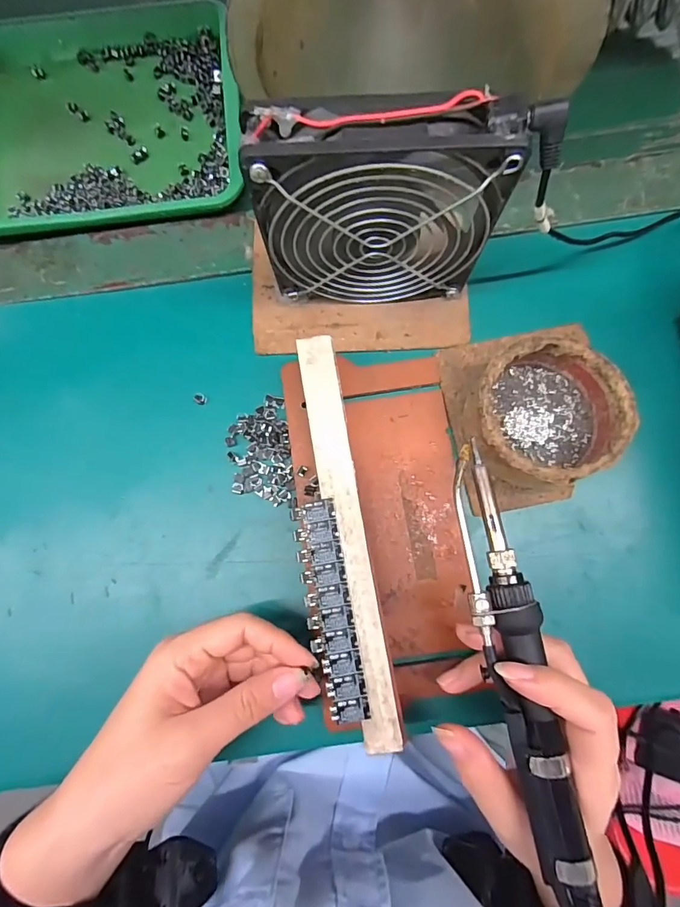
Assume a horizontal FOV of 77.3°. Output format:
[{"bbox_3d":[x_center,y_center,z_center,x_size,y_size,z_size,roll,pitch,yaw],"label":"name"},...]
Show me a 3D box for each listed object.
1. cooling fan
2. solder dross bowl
[{"bbox_3d":[0.020,-0.120,0.228,0.117,0.125,0.028,-2,80,2],"label":"cooling fan"},{"bbox_3d":[0.120,-0.022,0.251,0.080,0.040,0.079,0,80,2],"label":"solder dross bowl"}]

